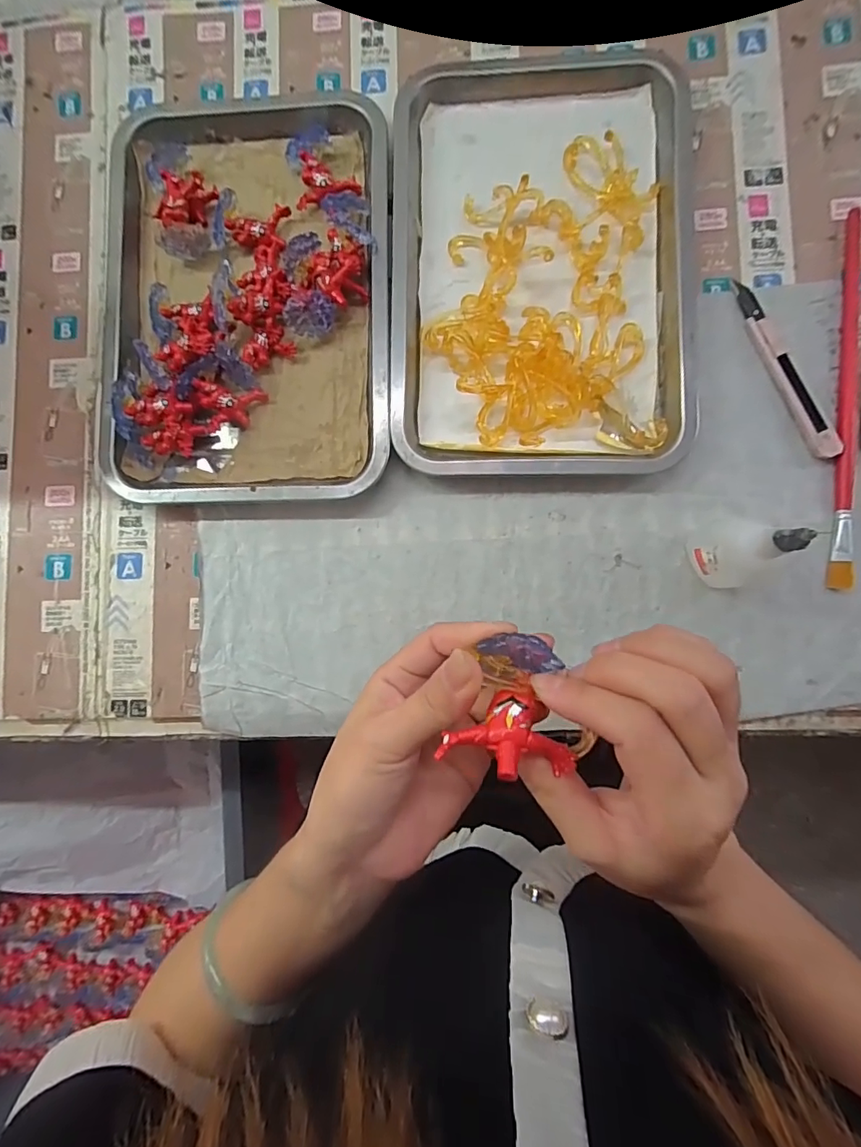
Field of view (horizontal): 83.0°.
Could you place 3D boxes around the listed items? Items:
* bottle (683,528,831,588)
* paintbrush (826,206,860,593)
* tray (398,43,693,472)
[{"bbox_3d":[0.195,-0.011,0.294,0.028,0.100,0.039,-15,85,2],"label":"bottle"},{"bbox_3d":[0.292,-0.123,0.338,0.015,0.009,0.267,7,86,4],"label":"paintbrush"},{"bbox_3d":[0.080,-0.230,0.353,0.211,0.026,0.318,0,86,3],"label":"tray"}]

